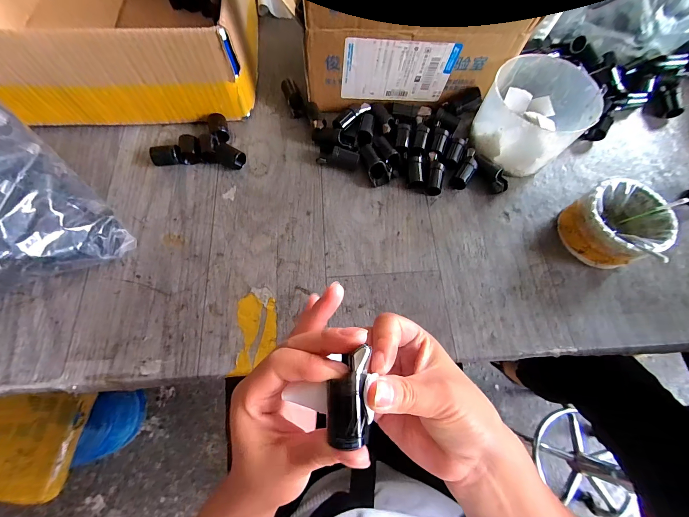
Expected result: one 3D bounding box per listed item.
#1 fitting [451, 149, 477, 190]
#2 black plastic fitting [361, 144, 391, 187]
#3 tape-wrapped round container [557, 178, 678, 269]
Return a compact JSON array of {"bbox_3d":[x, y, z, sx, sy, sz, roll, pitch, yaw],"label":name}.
[{"bbox_3d":[0.148,-0.107,0.358,0.017,0.018,0.054,27,71,8],"label":"fitting"},{"bbox_3d":[0.034,-0.115,0.357,0.023,0.024,0.054,-25,86,-11],"label":"black plastic fitting"},{"bbox_3d":[0.297,-0.038,0.324,0.087,0.054,0.082,1,70,-2],"label":"tape-wrapped round container"}]

